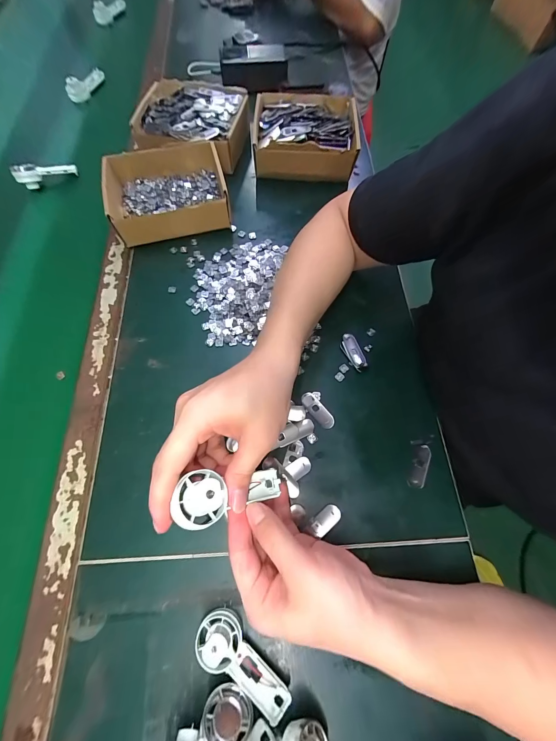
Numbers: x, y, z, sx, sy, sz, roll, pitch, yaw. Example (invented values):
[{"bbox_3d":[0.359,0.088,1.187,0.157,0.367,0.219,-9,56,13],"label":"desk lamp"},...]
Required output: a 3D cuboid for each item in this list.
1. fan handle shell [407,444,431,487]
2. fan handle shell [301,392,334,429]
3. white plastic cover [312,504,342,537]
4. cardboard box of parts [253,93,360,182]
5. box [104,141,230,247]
[{"bbox_3d":[0.163,0.109,0.317,0.016,0.004,0.049,24,71,9],"label":"fan handle shell"},{"bbox_3d":[0.047,0.048,0.337,0.017,0.004,0.050,-39,74,-14],"label":"fan handle shell"},{"bbox_3d":[0.051,0.157,0.294,0.034,0.005,0.017,-38,74,-14],"label":"white plastic cover"},{"bbox_3d":[0.045,-0.408,0.483,0.166,0.054,0.165,-1,69,-1],"label":"cardboard box of parts"},{"bbox_3d":[-0.165,-0.269,0.427,0.175,0.056,0.143,-16,70,-6],"label":"box"}]

